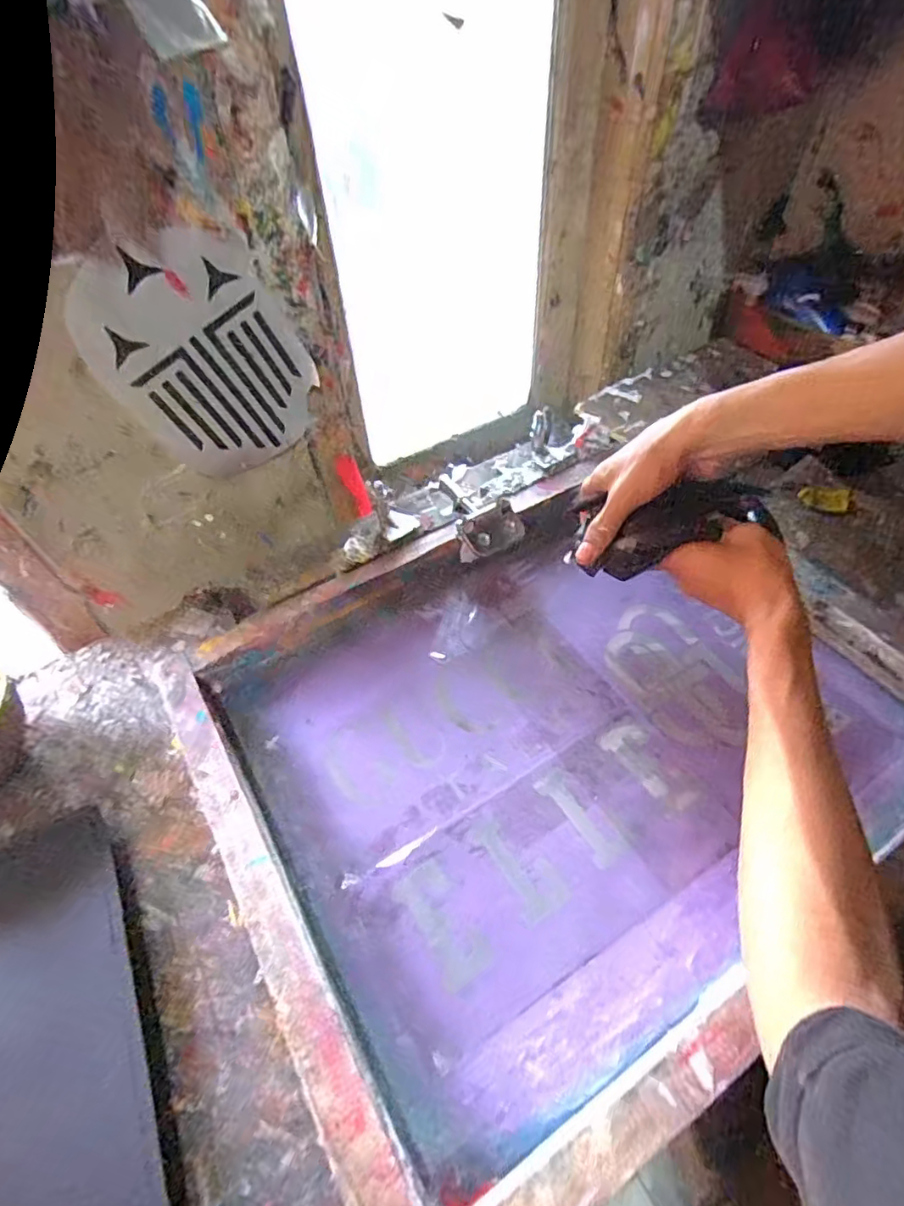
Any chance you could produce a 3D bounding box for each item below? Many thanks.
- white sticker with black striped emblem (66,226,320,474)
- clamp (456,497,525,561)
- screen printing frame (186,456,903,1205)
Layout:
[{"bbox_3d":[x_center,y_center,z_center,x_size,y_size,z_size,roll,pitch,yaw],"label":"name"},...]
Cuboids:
[{"bbox_3d":[-0.218,-0.214,0.530,0.162,0.212,0.011,-39,54,-6],"label":"white sticker with black striped emblem"},{"bbox_3d":[0.041,-0.073,0.582,0.065,0.020,0.041,-32,55,-19],"label":"clamp"},{"bbox_3d":[0.082,0.104,0.476,0.500,0.052,0.449,-27,55,-18],"label":"screen printing frame"}]

